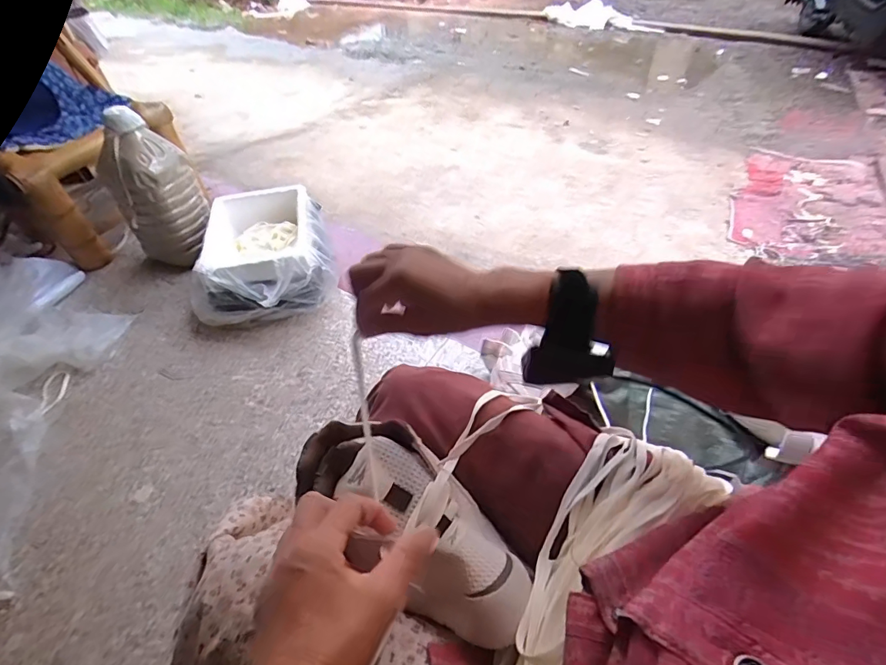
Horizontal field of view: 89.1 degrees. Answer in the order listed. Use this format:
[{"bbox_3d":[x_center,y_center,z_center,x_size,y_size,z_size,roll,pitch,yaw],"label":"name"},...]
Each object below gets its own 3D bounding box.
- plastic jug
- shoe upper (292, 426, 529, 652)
[{"bbox_3d":[-0.751,-0.369,1.192,0.175,0.371,0.165,14,50,16],"label":"plastic jug"},{"bbox_3d":[-0.026,0.147,0.361,0.206,0.054,0.103,38,60,21],"label":"shoe upper"}]

